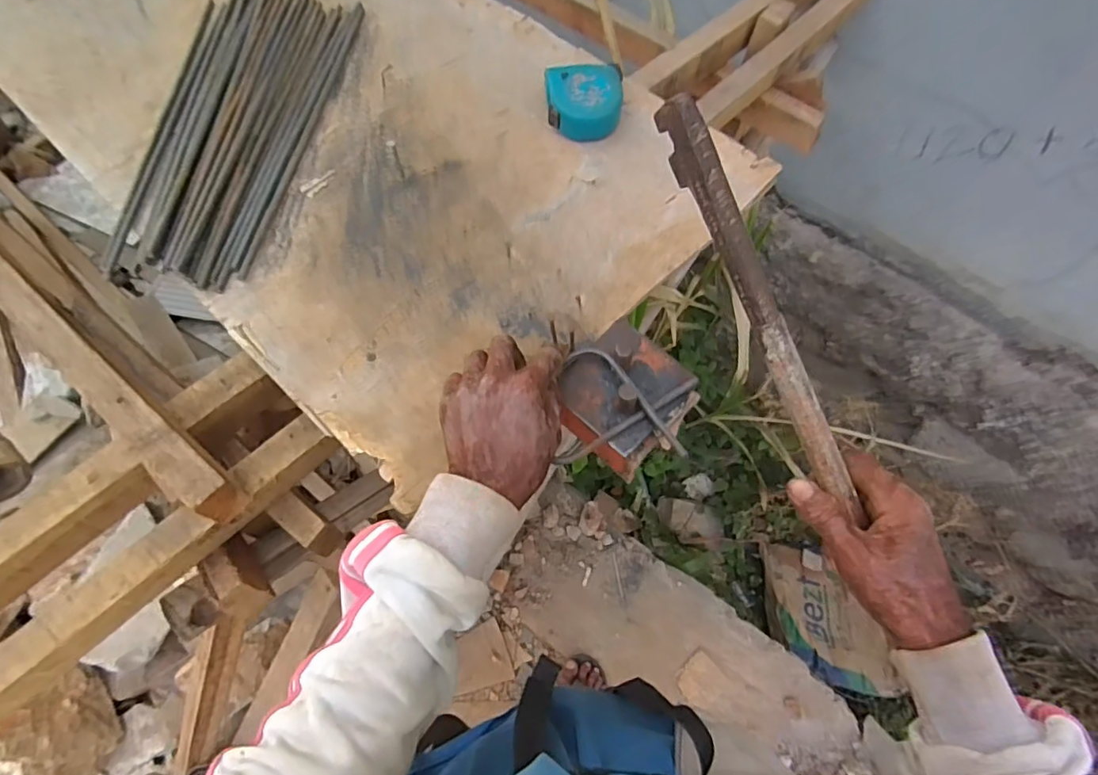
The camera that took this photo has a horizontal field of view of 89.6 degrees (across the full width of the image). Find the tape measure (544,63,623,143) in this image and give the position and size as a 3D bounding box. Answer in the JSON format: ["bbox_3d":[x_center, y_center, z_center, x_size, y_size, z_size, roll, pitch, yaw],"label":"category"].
[{"bbox_3d":[0.037,-0.302,0.586,0.078,0.035,0.070,1,66,1],"label":"tape measure"}]

